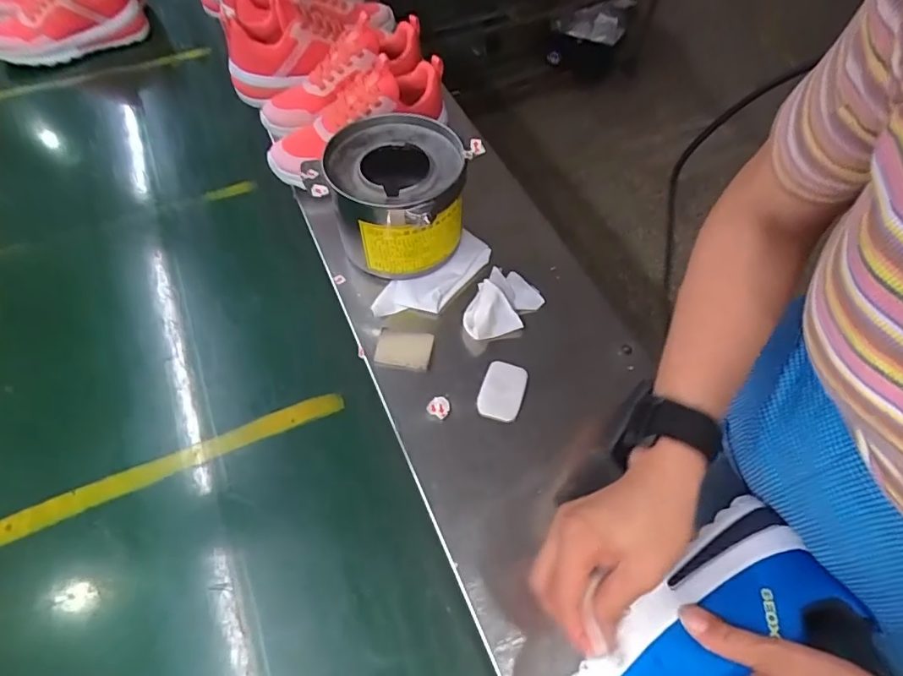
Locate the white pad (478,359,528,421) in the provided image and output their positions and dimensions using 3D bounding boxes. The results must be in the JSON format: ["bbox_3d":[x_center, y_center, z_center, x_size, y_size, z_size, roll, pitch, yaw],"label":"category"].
[{"bbox_3d":[0.051,0.052,0.511,0.041,0.013,0.060,16,58,9],"label":"white pad"}]

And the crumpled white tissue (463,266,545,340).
[{"bbox_3d":[0.052,-0.037,0.546,0.060,0.028,0.094,33,62,19],"label":"crumpled white tissue"}]

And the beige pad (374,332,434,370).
[{"bbox_3d":[-0.048,0.011,0.529,0.055,0.008,0.041,9,57,4],"label":"beige pad"}]

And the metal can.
[{"bbox_3d":[-0.059,-0.147,0.565,0.132,0.116,0.143,1,56,-1],"label":"metal can"}]

